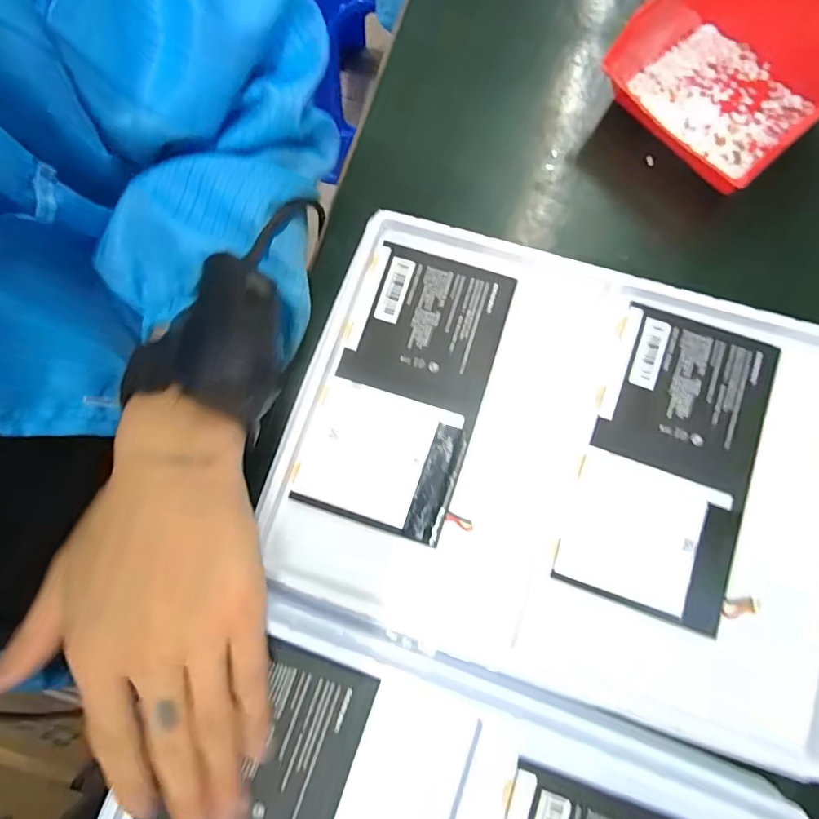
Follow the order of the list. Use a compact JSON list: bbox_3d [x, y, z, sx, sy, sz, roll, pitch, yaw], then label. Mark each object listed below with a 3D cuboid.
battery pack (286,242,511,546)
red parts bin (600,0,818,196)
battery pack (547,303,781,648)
[{"bbox_3d":[-0.001,-0.015,0.297,0.090,0.006,0.172,18,80,4],"label":"battery pack"},{"bbox_3d":[0.214,-0.226,0.321,0.138,0.068,0.129,41,82,9],"label":"red parts bin"},{"bbox_3d":[0.153,0.028,0.282,0.091,0.006,0.172,20,80,4],"label":"battery pack"}]

